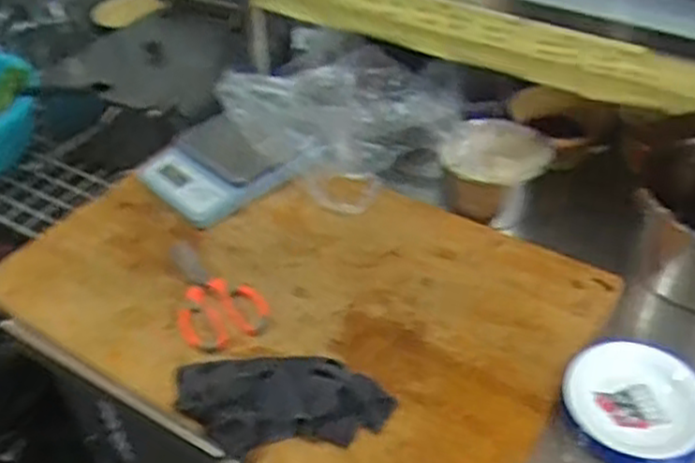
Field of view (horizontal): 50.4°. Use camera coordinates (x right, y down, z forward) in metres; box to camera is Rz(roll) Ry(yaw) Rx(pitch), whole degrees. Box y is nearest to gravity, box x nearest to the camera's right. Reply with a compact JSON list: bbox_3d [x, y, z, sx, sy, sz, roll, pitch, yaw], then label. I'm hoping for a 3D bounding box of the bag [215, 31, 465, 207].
[{"bbox_3d":[-0.017,-0.165,1.058,0.332,0.172,0.216,29,50,30],"label":"bag"}]

